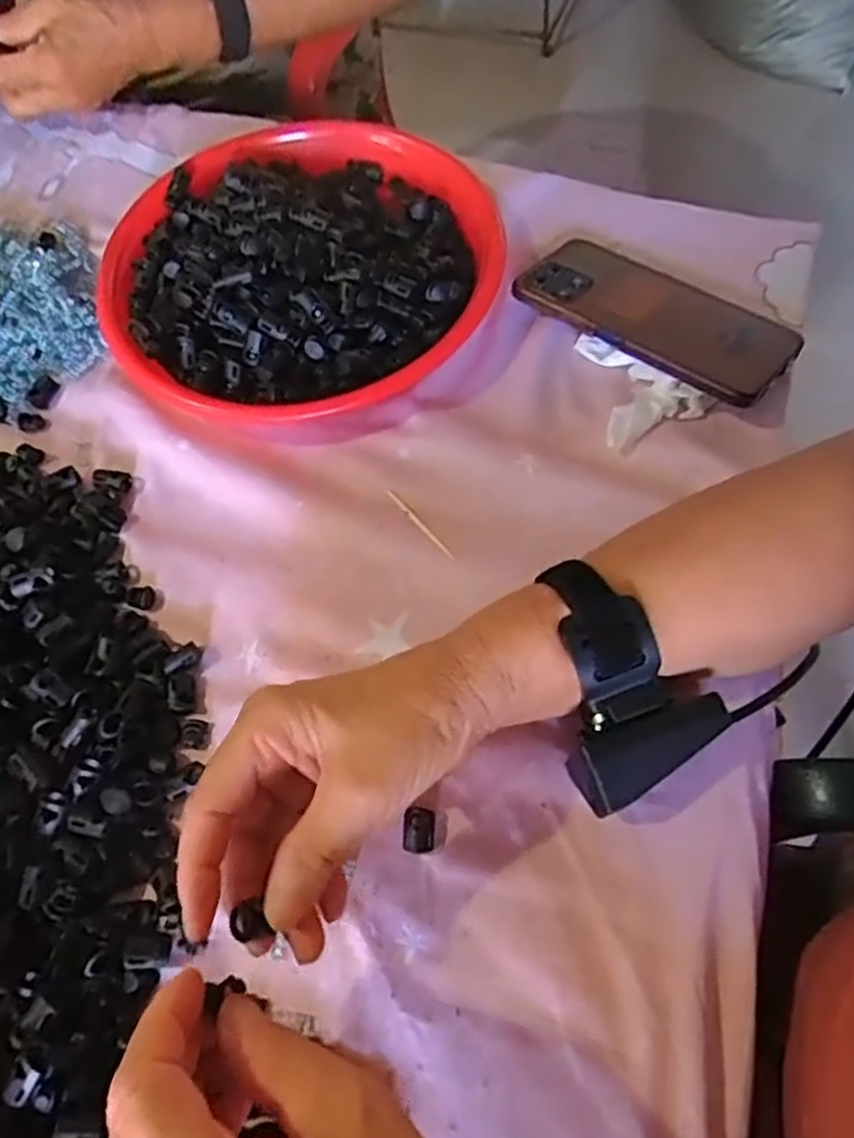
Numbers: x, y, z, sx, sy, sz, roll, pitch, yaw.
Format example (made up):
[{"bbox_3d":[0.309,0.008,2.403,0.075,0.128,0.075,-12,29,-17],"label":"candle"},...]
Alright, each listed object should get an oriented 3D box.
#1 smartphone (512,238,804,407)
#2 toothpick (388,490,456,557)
[{"bbox_3d":[0.139,-0.155,0.441,0.161,0.009,0.082,37,62,22],"label":"smartphone"},{"bbox_3d":[-0.005,-0.025,0.399,0.005,0.004,0.055,-38,69,-12],"label":"toothpick"}]

